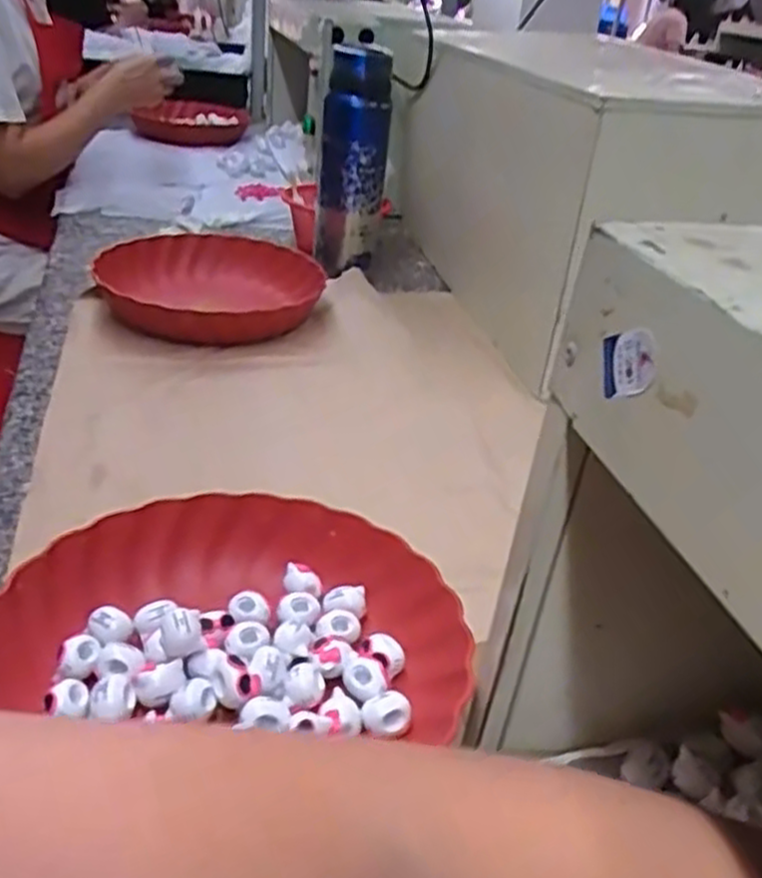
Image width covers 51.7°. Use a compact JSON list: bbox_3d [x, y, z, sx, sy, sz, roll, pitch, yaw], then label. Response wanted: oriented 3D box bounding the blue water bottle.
[{"bbox_3d":[-0.037,-0.332,0.955,0.077,0.253,0.073,0,31,-11],"label":"blue water bottle"}]

